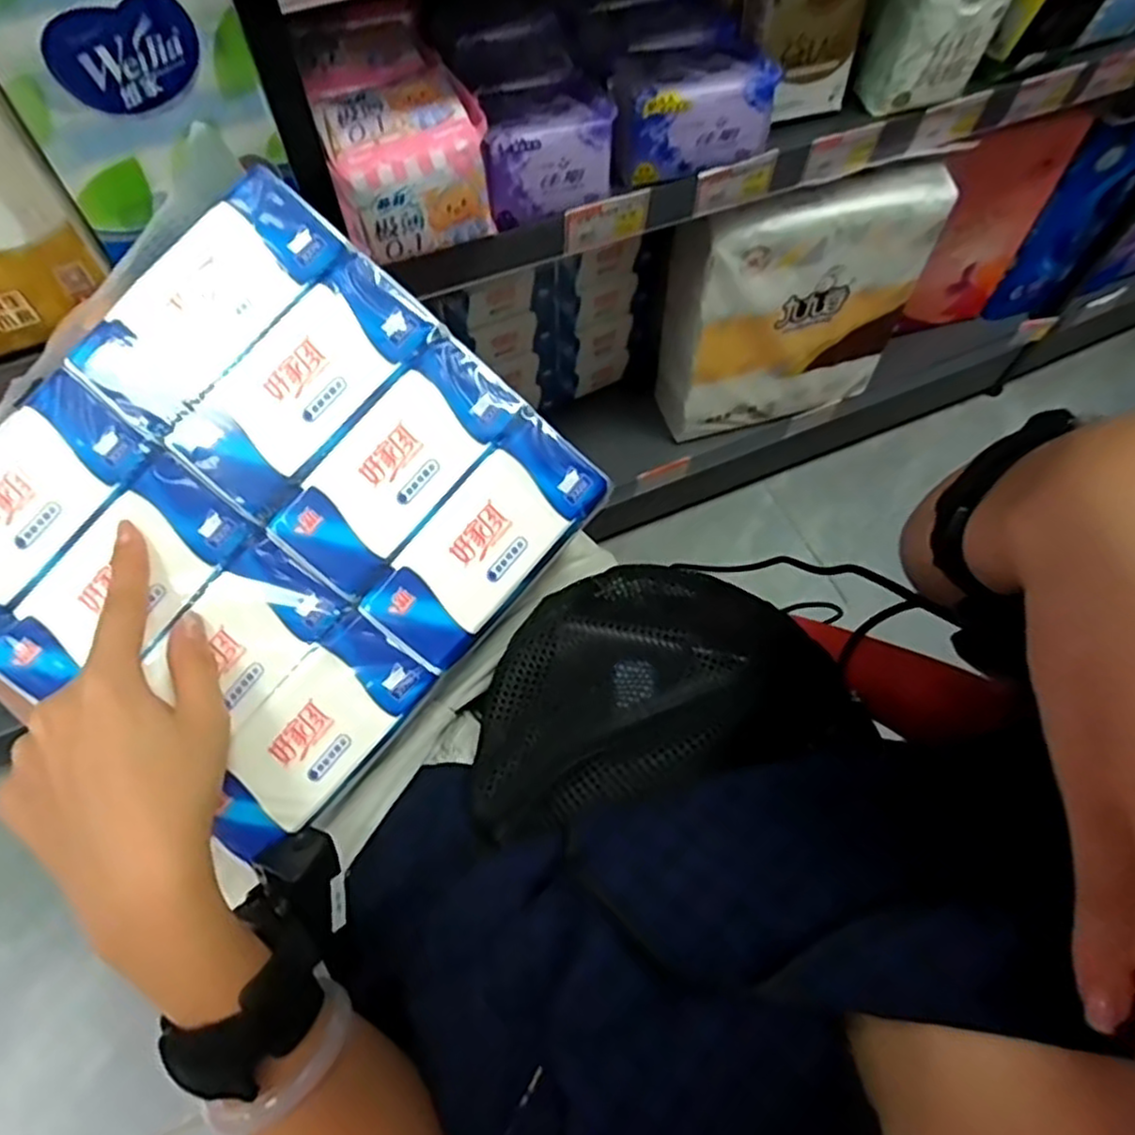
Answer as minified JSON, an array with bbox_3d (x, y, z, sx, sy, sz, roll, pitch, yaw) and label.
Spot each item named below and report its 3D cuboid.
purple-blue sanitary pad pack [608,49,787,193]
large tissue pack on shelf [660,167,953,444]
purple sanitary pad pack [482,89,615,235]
[{"bbox_3d":[0.095,-0.363,0.573,0.125,0.070,0.071,-22,65,-12],"label":"purple-blue sanitary pad pack"},{"bbox_3d":[0.253,-0.289,0.797,0.265,0.287,0.093,-14,64,-8],"label":"large tissue pack on shelf"},{"bbox_3d":[-0.017,-0.312,0.545,0.101,0.065,0.055,-22,65,-12],"label":"purple sanitary pad pack"}]

